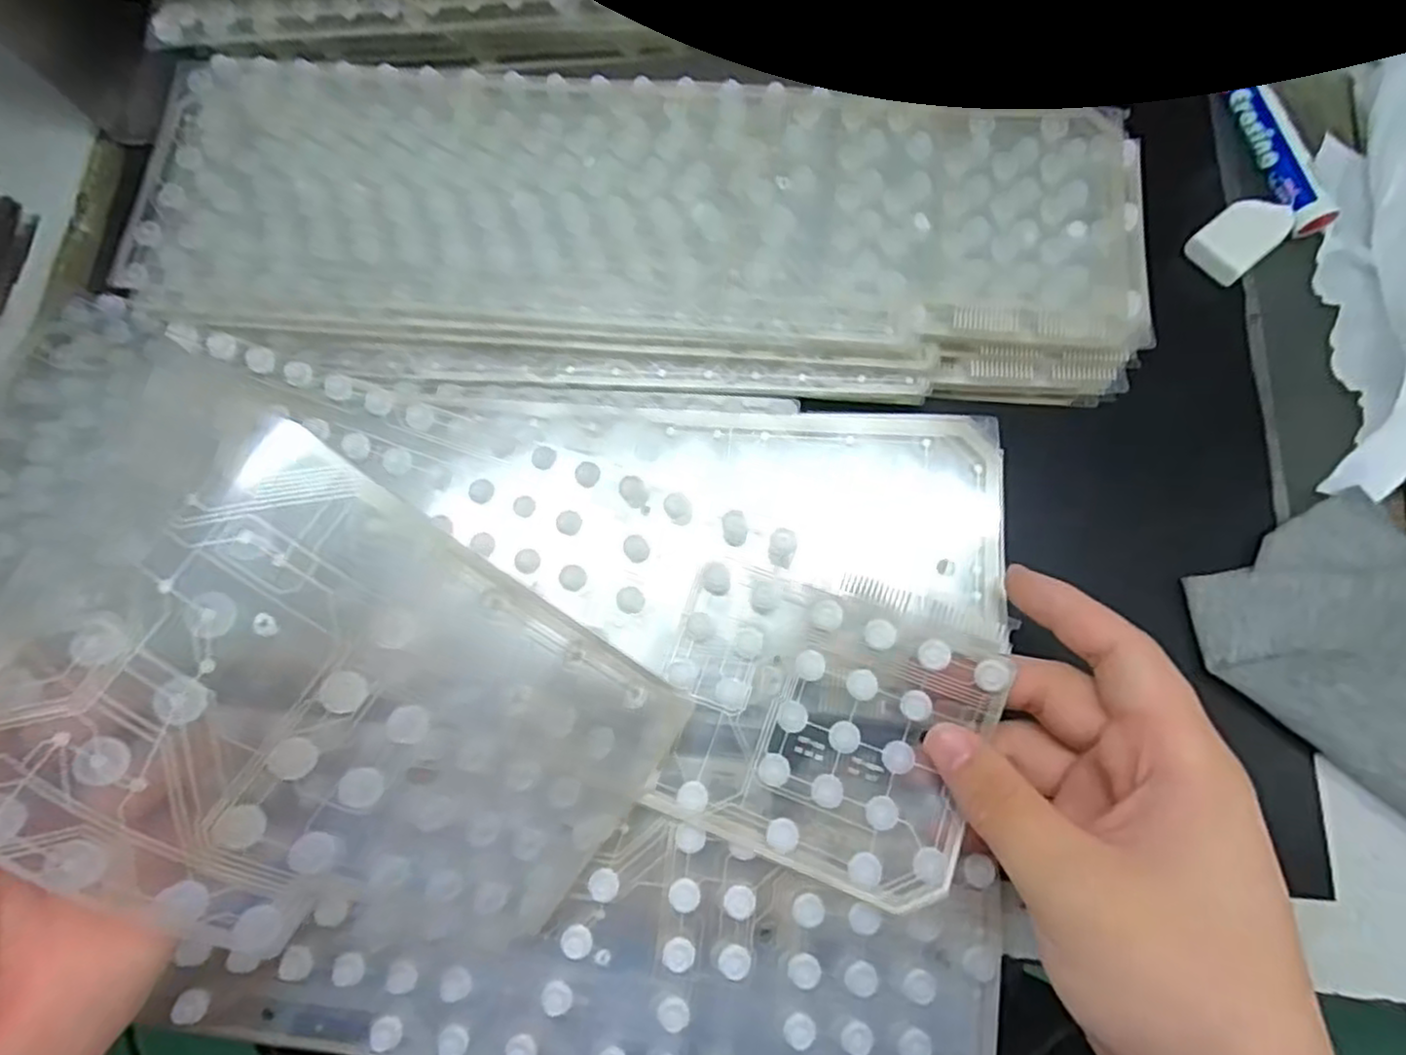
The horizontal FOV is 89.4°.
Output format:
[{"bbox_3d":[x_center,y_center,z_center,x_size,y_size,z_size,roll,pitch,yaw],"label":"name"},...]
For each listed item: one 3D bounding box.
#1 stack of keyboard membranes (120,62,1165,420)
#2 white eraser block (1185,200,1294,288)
[{"bbox_3d":[-0.034,-0.127,0.293,0.408,0.023,0.135,7,79,2],"label":"stack of keyboard membranes"},{"bbox_3d":[0.226,-0.122,0.299,0.040,0.008,0.025,-40,81,-6],"label":"white eraser block"}]

